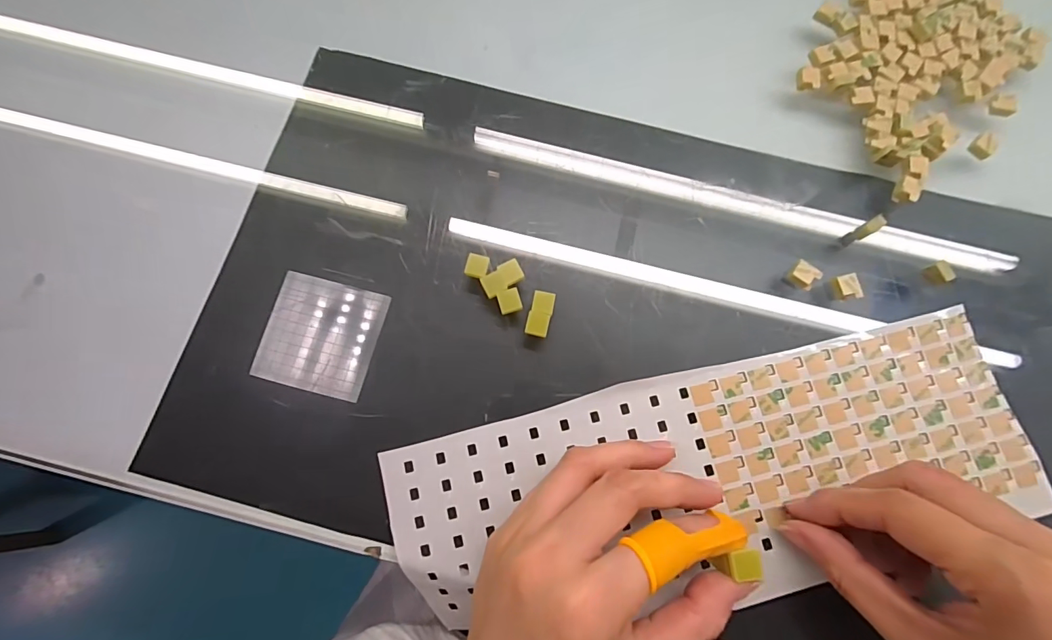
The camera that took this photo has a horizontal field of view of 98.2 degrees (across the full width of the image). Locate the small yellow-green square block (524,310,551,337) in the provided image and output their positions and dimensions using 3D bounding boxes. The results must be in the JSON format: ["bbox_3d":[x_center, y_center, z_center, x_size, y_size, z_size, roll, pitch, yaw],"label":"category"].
[{"bbox_3d":[0.006,0.002,0.216,0.011,0.004,0.011,13,80,1],"label":"small yellow-green square block"}]

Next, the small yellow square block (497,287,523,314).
[{"bbox_3d":[-0.008,-0.009,0.219,0.011,0.004,0.011,-19,81,-4],"label":"small yellow square block"}]

